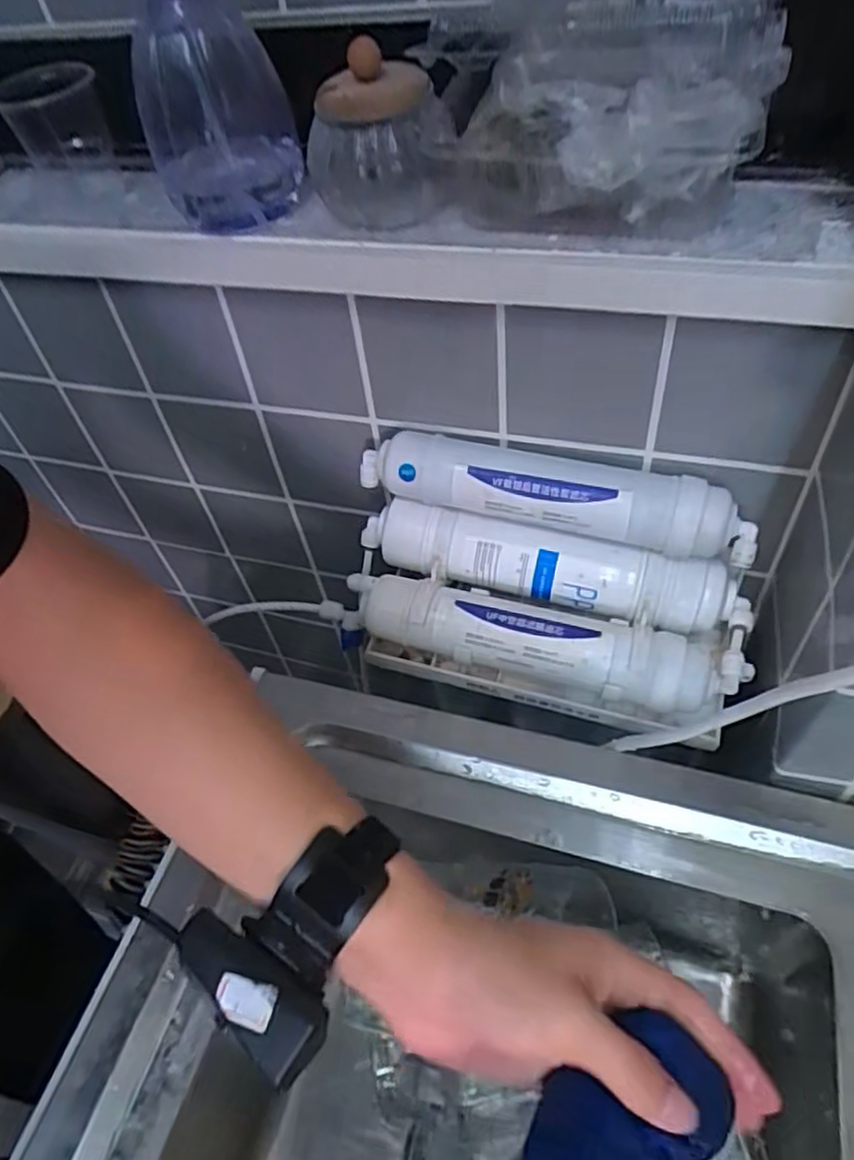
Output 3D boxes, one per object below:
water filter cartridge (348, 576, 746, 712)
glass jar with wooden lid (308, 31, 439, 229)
[{"bbox_3d":[0.074,0.041,0.475,0.269,0.050,0.055,12,54,18],"label":"water filter cartridge"},{"bbox_3d":[-0.032,-0.250,0.396,0.073,0.077,0.069,-12,51,-1],"label":"glass jar with wooden lid"}]

